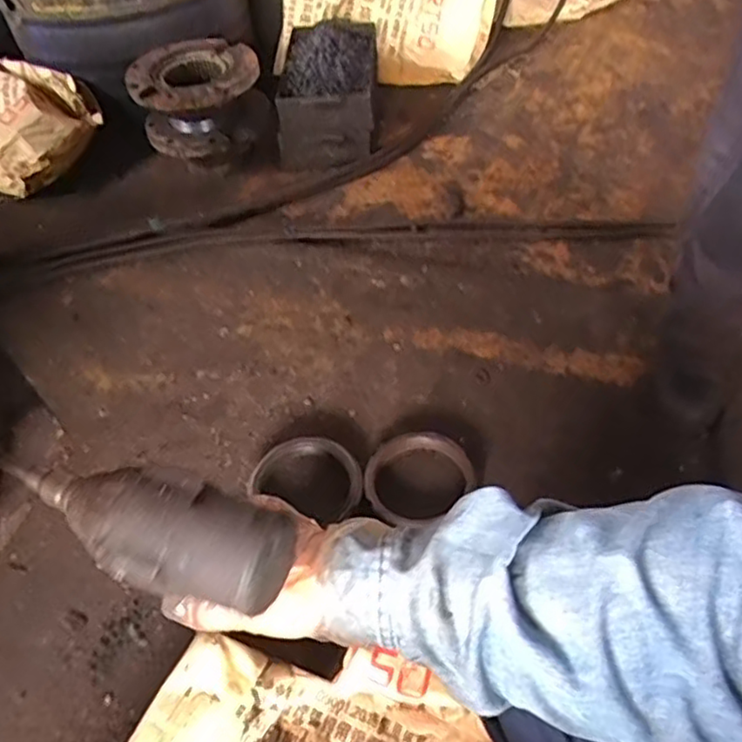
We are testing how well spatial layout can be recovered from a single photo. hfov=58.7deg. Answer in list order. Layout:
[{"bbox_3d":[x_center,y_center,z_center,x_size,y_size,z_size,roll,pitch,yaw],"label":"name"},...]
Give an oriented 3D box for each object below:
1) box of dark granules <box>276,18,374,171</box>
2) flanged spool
[{"bbox_3d":[-0.101,-0.704,1.607,0.224,0.219,0.418,-3,50,3],"label":"box of dark granules"},{"bbox_3d":[-0.394,-0.629,1.512,0.278,0.152,0.269,-3,49,3],"label":"flanged spool"}]

